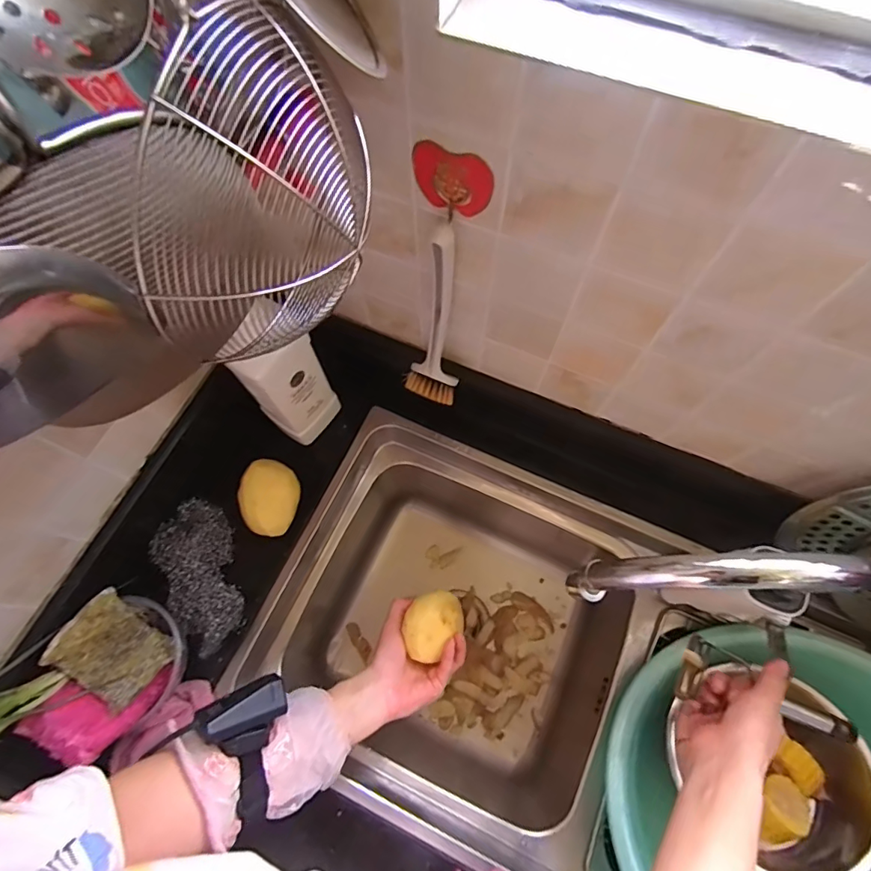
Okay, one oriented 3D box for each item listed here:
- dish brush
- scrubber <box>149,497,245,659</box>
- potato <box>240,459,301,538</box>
[{"bbox_3d":[-0.007,-0.103,0.475,0.055,0.217,0.056,-5,69,-1],"label":"dish brush"},{"bbox_3d":[-0.279,0.161,0.578,0.082,0.053,0.175,-28,71,-10],"label":"scrubber"},{"bbox_3d":[-0.205,0.080,0.605,0.065,0.051,0.084,5,69,3],"label":"potato"}]

